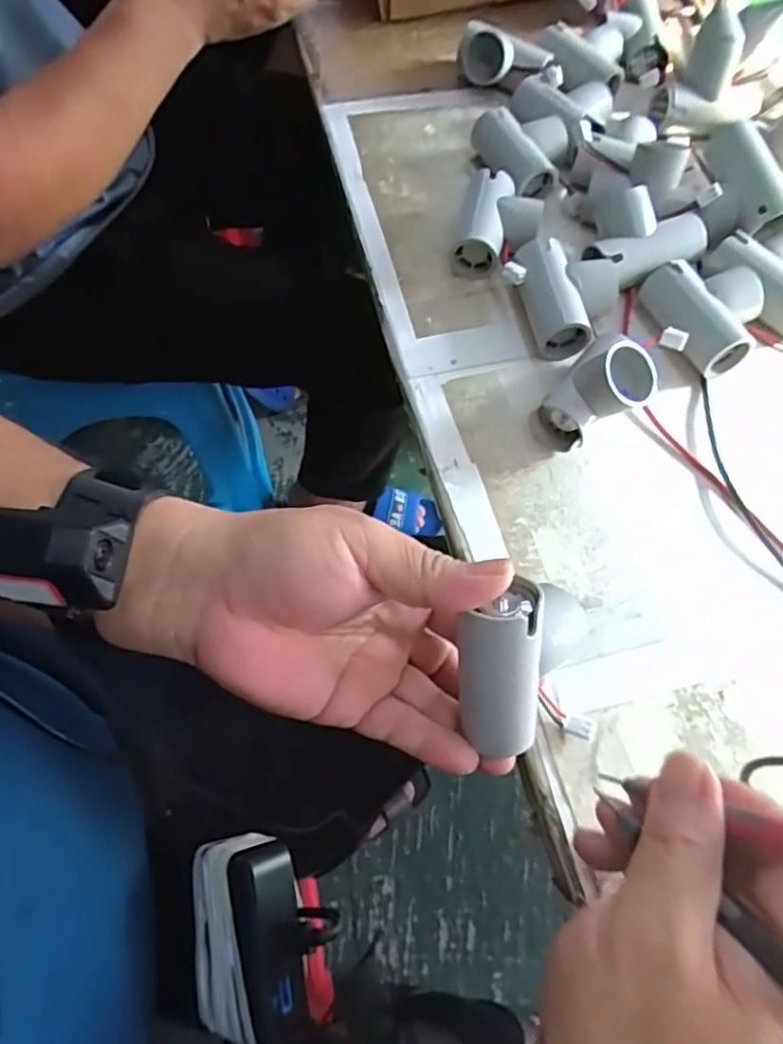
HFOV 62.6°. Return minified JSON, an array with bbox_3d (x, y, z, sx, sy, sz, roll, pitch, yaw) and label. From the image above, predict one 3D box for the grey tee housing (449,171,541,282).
[{"bbox_3d":[0.074,-0.202,0.445,0.052,0.034,0.071,15,63,4],"label":"grey tee housing"}]

